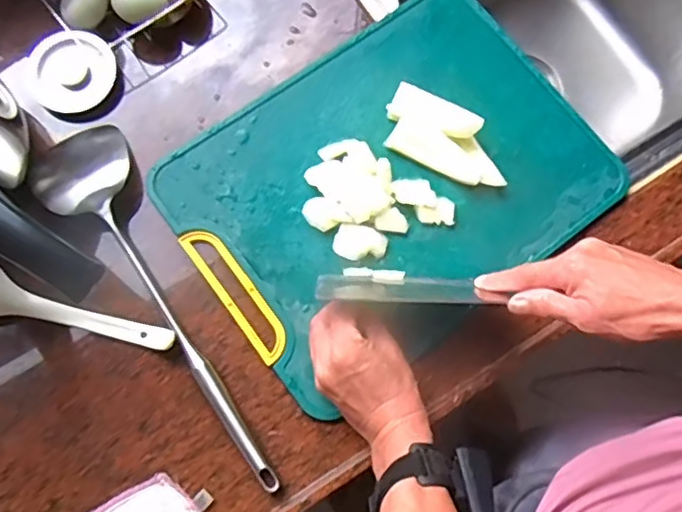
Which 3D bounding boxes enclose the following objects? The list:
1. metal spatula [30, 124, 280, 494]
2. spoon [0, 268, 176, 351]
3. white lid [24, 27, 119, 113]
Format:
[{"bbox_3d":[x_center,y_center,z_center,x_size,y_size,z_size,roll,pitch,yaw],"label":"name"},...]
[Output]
[{"bbox_3d":[-0.162,0.033,0.573,0.091,0.034,0.387,-34,79,-10],"label":"metal spatula"},{"bbox_3d":[-0.253,0.052,0.563,0.206,0.035,0.057,15,75,2],"label":"spoon"},{"bbox_3d":[-0.266,-0.183,0.625,0.077,0.009,0.082,0,93,-4],"label":"white lid"}]

